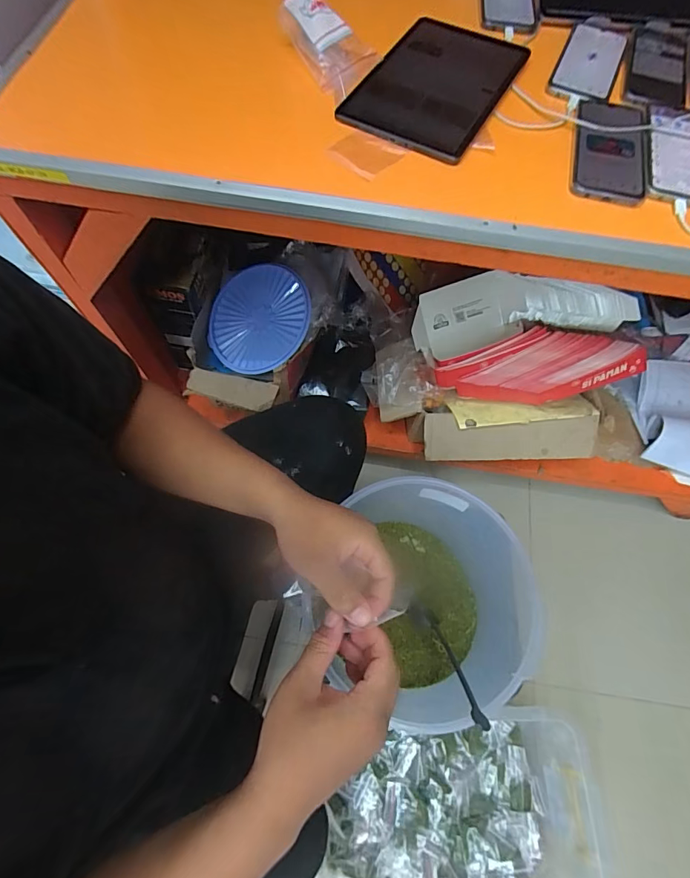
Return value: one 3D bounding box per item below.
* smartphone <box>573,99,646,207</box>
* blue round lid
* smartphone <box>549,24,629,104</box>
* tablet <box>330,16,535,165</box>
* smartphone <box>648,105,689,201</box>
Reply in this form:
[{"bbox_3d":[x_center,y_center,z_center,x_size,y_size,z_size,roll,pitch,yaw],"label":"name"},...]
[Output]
[{"bbox_3d":[0.313,-0.344,0.499,0.075,0.013,0.171,15,67,3],"label":"smartphone"},{"bbox_3d":[-0.195,-0.268,0.949,0.239,0.024,0.247,-3,80,18],"label":"blue round lid"},{"bbox_3d":[0.330,-0.512,0.568,0.078,0.009,0.177,24,68,7],"label":"smartphone"},{"bbox_3d":[0.121,-0.453,0.535,0.162,0.015,0.261,27,69,8],"label":"tablet"},{"bbox_3d":[0.399,-0.345,0.502,0.079,0.007,0.171,15,67,3],"label":"smartphone"}]

